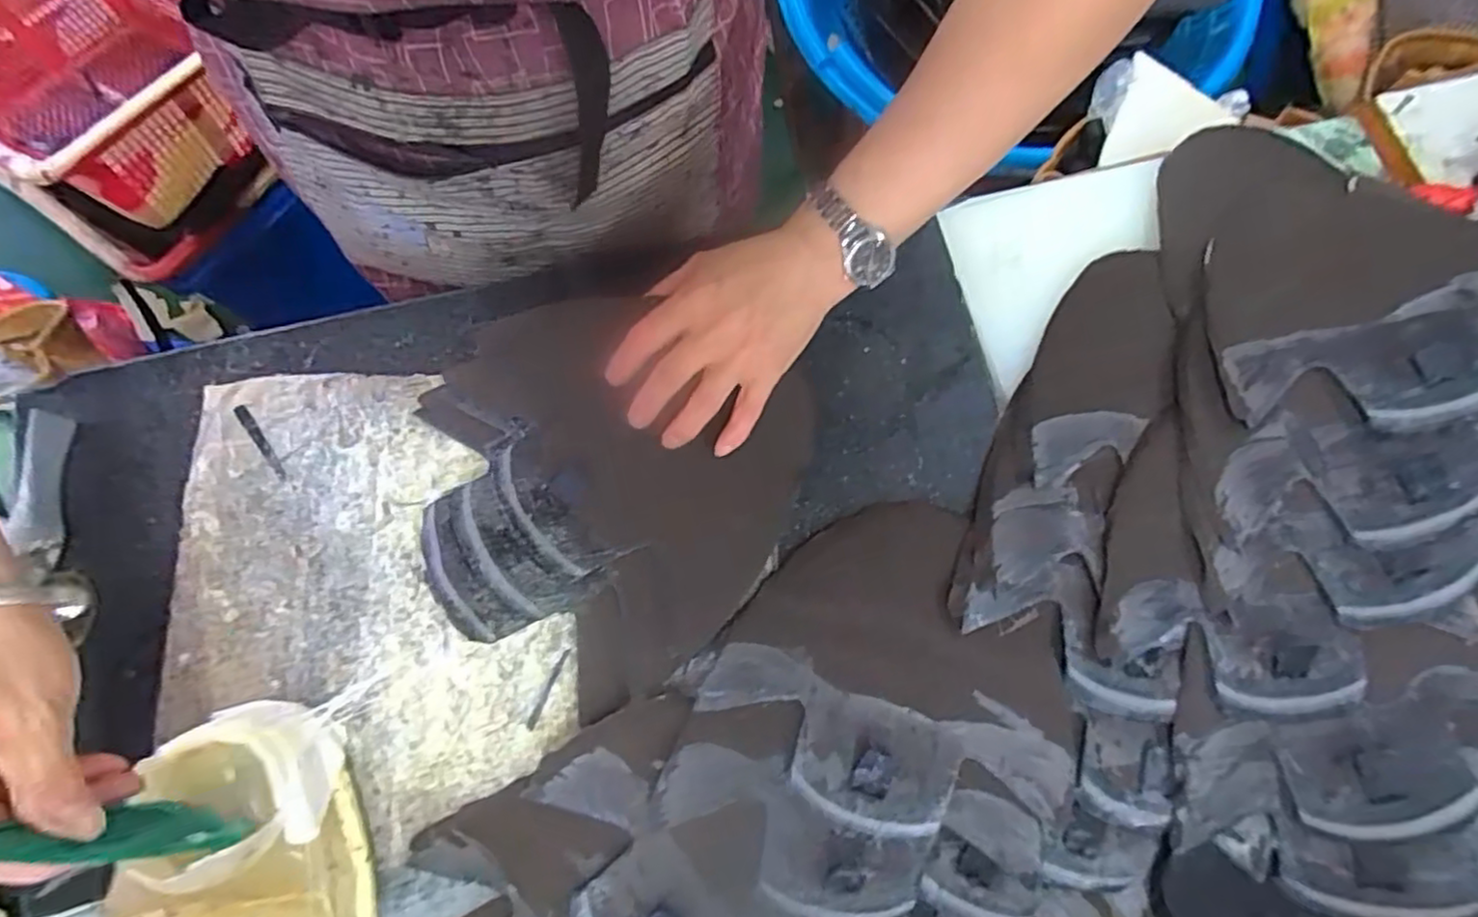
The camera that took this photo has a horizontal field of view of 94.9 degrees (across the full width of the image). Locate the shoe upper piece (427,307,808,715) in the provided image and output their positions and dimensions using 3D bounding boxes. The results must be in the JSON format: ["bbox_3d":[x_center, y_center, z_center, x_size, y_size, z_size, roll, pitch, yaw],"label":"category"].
[{"bbox_3d":[-0.086,0.009,0.390,0.218,0.037,0.206,32,76,8],"label":"shoe upper piece"}]

